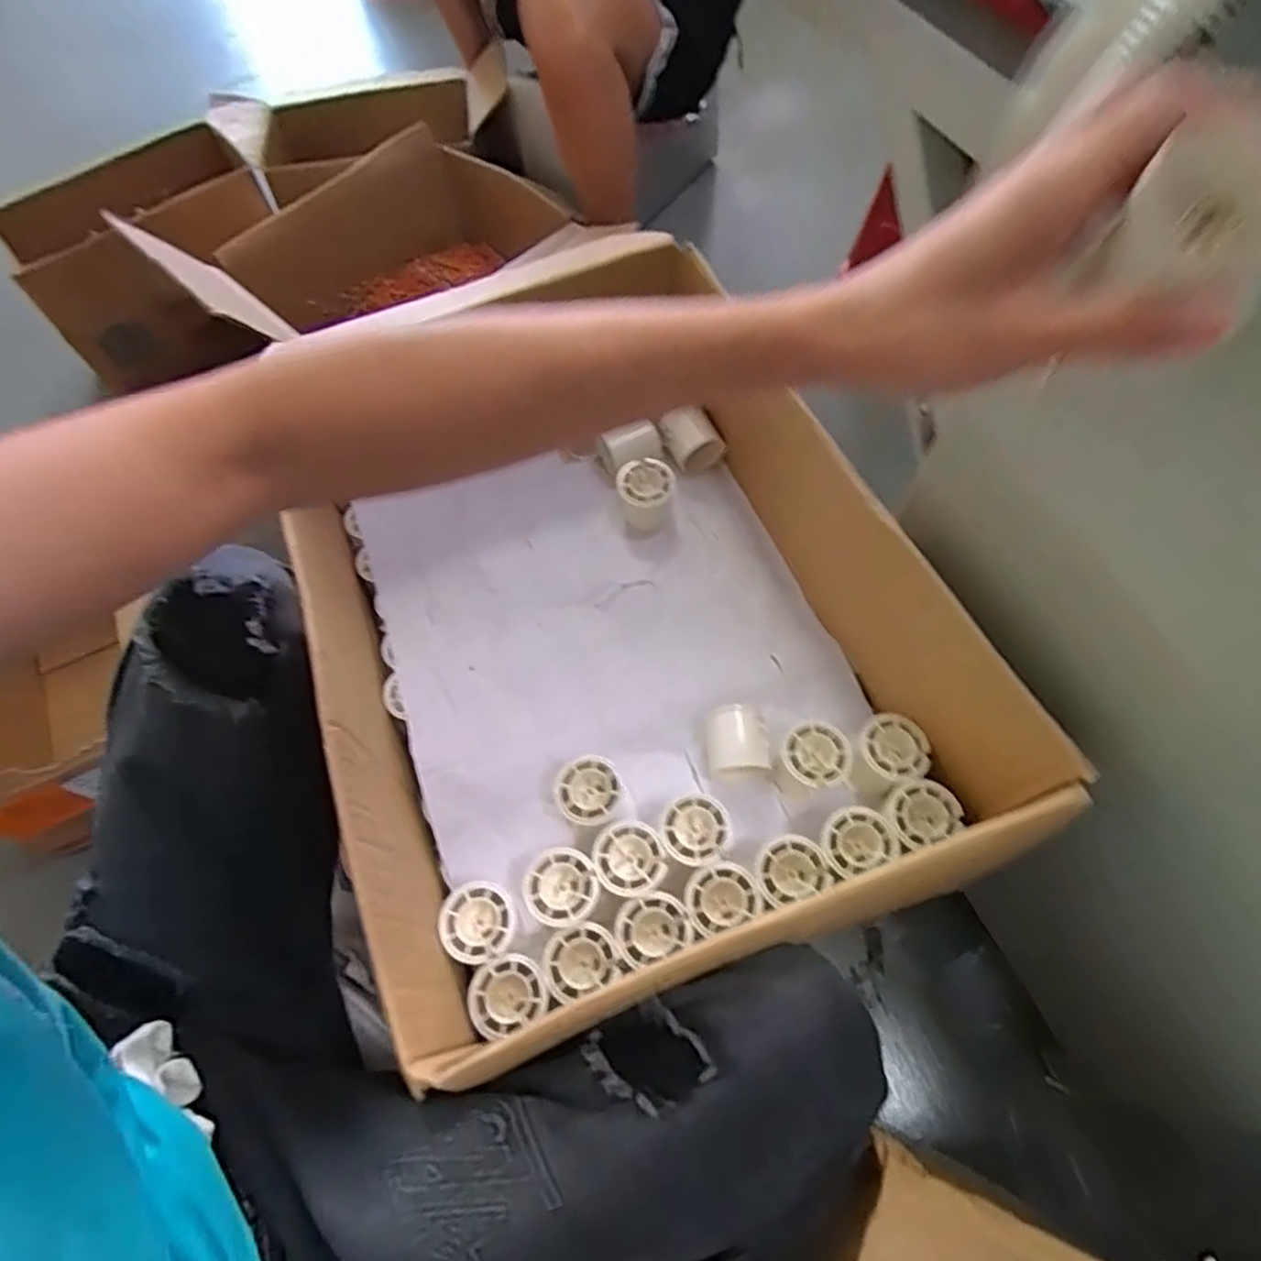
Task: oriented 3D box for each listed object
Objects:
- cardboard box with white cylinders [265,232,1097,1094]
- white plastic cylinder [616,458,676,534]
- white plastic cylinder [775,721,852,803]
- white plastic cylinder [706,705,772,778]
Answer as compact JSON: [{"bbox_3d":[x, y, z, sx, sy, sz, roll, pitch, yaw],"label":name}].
[{"bbox_3d":[-0.010,0.003,0.583,0.434,0.182,0.545,-24,64,-8],"label":"cardboard box with white cylinders"},{"bbox_3d":[0.017,-0.135,0.711,0.057,0.048,0.057,-1,63,4],"label":"white plastic cylinder"},{"bbox_3d":[0.149,0.112,0.584,0.061,0.053,0.054,-42,68,-16],"label":"white plastic cylinder"},{"bbox_3d":[0.087,0.097,0.594,0.054,0.052,0.056,-8,63,0],"label":"white plastic cylinder"}]

